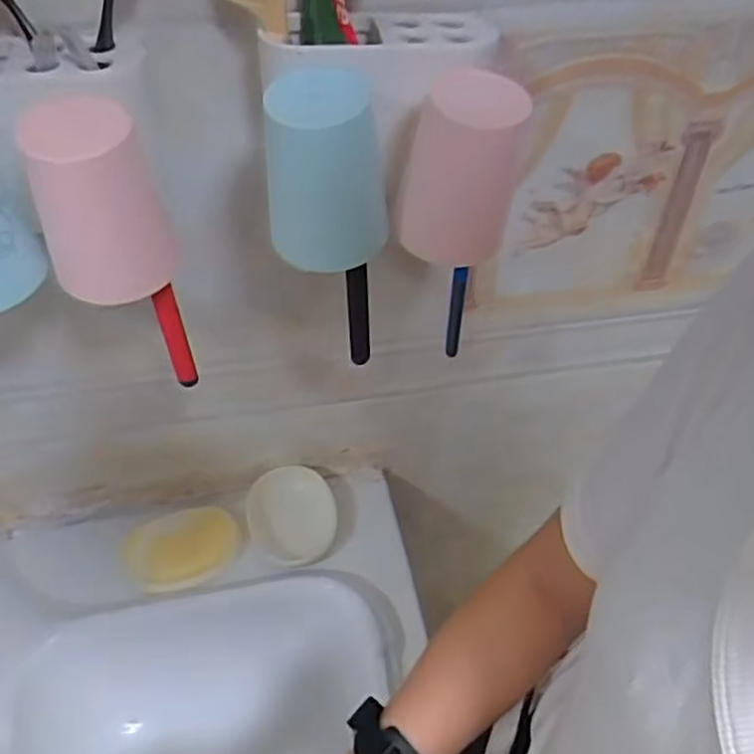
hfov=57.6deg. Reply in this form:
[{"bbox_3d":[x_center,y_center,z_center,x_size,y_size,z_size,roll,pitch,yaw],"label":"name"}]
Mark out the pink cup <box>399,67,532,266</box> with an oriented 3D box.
[{"bbox_3d":[0.057,-0.128,0.439,0.063,0.102,0.073,11,44,11],"label":"pink cup"}]

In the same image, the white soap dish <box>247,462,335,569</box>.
[{"bbox_3d":[-0.092,0.145,0.746,0.091,0.027,0.117,-5,44,-6],"label":"white soap dish"}]

